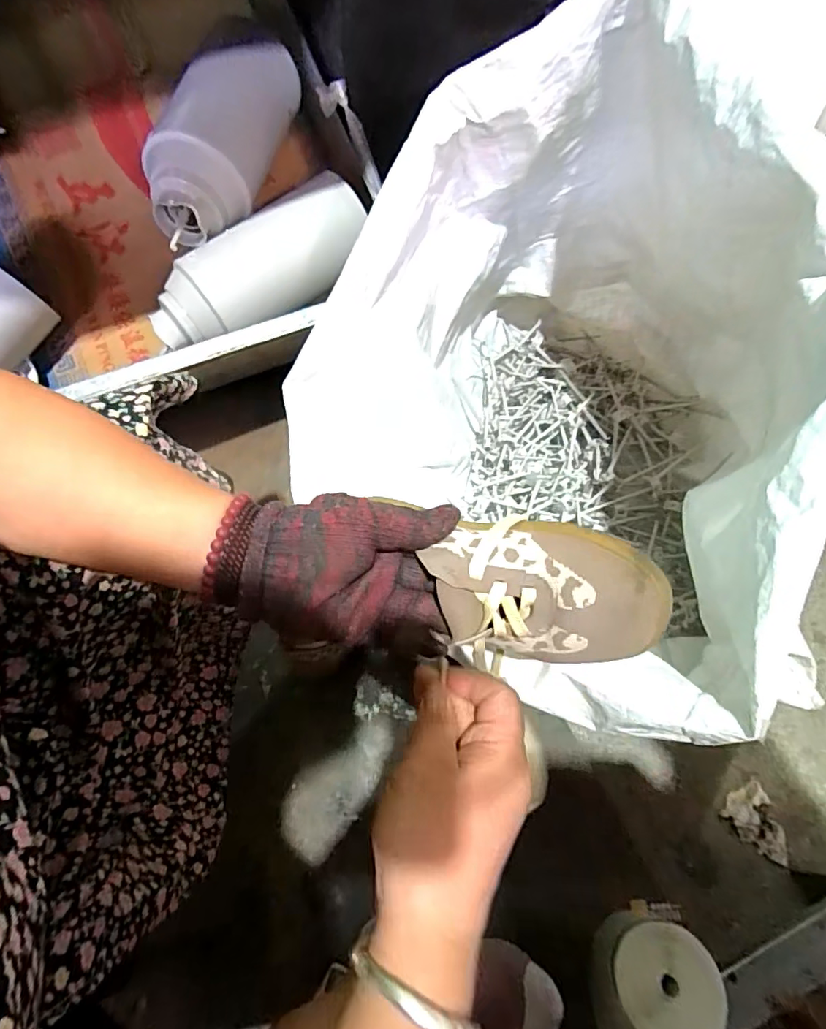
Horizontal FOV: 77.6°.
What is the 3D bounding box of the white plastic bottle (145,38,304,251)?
[{"bbox_3d":[-0.281,-0.560,0.770,0.141,0.150,0.351,16,75,13],"label":"white plastic bottle"}]

